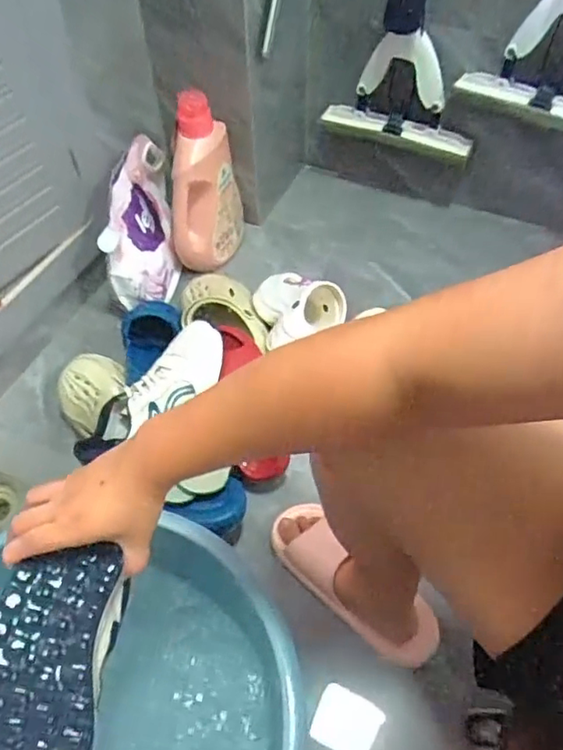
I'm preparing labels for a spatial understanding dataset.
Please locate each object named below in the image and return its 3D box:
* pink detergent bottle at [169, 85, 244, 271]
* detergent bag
[{"bbox_3d":[-0.144,-0.360,1.079,0.131,0.293,0.145,-2,53,-2],"label":"pink detergent bottle"},{"bbox_3d":[-0.251,-0.279,1.084,0.092,0.220,0.276,-2,53,-2],"label":"detergent bag"}]

